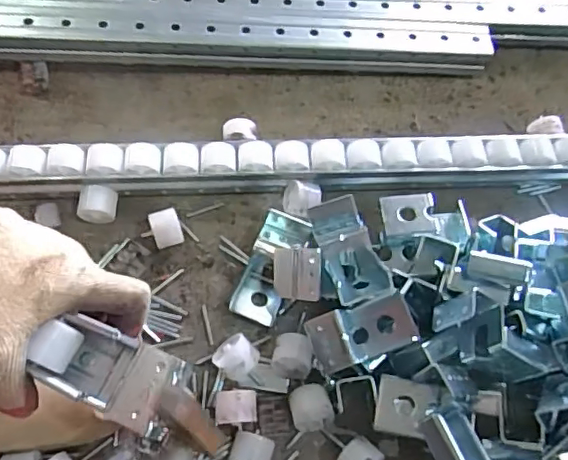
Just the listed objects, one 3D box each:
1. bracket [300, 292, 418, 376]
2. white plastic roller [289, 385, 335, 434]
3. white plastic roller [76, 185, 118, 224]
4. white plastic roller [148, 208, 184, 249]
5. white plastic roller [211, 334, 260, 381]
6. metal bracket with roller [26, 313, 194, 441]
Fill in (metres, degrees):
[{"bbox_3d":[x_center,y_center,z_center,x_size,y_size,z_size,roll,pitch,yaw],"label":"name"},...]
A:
[{"bbox_3d":[0.065,0.084,0.460,0.088,0.032,0.045,-17,70,-12],"label":"bracket"},{"bbox_3d":[0.022,0.153,0.482,0.034,0.029,0.036,-15,69,-11],"label":"white plastic roller"},{"bbox_3d":[-0.179,-0.023,0.542,0.035,0.031,0.030,3,67,-4],"label":"white plastic roller"},{"bbox_3d":[-0.111,0.001,0.535,0.027,0.031,0.029,-17,70,-12],"label":"white plastic roller"},{"bbox_3d":[-0.041,0.113,0.494,0.033,0.033,0.035,-42,76,-19],"label":"white plastic roller"},{"bbox_3d":[-0.099,0.088,0.338,0.087,0.049,0.045,25,68,8],"label":"metal bracket with roller"}]

